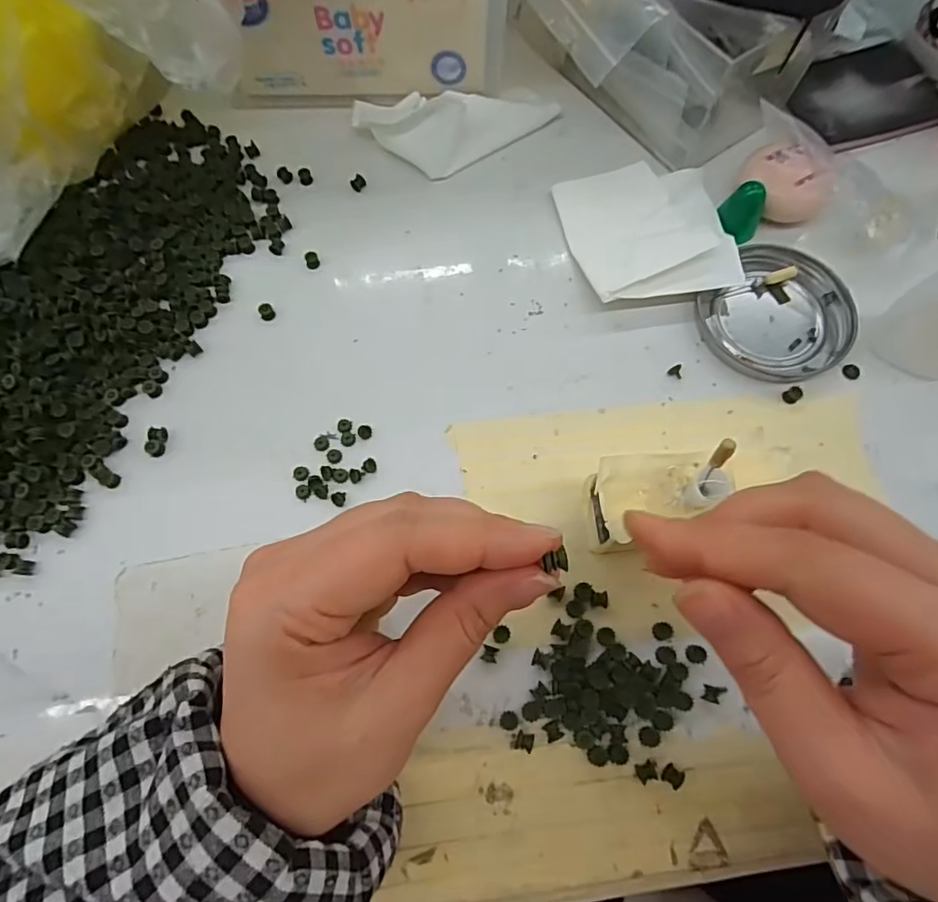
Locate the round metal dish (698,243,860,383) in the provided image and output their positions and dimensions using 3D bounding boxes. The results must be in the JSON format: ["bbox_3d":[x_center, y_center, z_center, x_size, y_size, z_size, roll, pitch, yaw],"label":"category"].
[{"bbox_3d":[0.160,-0.073,0.294,0.077,0.010,0.074,-12,72,-4],"label":"round metal dish"}]

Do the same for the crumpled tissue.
[{"bbox_3d":[-0.007,-0.192,0.326,0.118,0.026,0.054,-4,71,-1],"label":"crumpled tissue"}]

